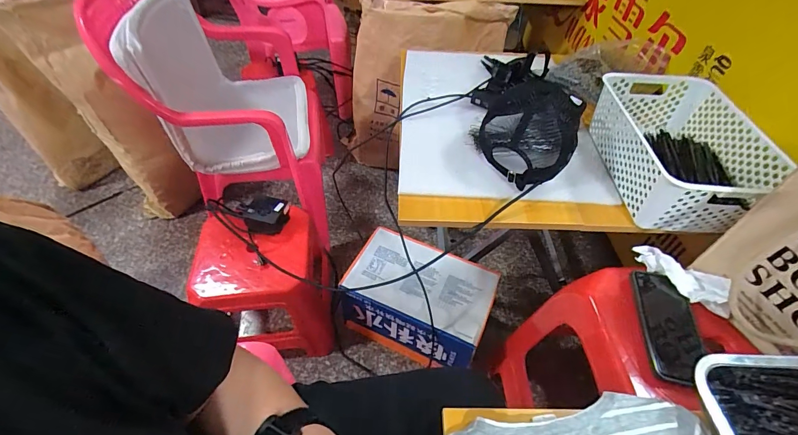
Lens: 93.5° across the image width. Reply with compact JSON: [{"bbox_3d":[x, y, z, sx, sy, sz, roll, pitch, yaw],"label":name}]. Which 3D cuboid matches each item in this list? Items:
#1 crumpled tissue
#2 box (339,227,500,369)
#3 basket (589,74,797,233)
[{"bbox_3d":[0.423,0.086,0.558,0.055,0.039,0.140,-29,56,-24],"label":"crumpled tissue"},{"bbox_3d":[0.045,0.208,0.947,0.331,0.201,0.208,21,52,16],"label":"box"},{"bbox_3d":[0.479,-0.117,0.644,0.205,0.104,0.311,2,49,0],"label":"basket"}]

